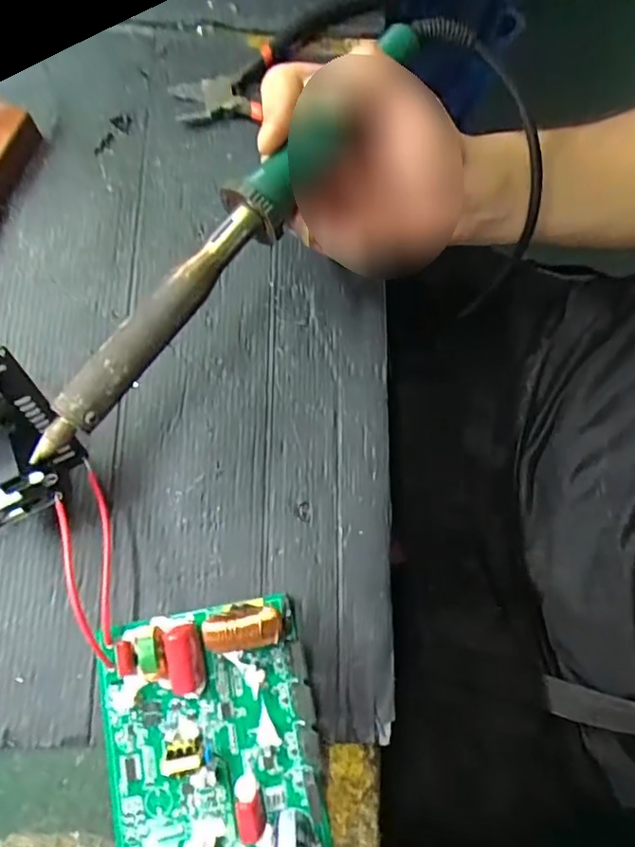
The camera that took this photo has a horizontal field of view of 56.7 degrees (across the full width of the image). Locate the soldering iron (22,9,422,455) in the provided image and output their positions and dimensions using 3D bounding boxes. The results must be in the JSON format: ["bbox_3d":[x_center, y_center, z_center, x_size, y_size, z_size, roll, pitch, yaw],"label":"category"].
[{"bbox_3d":[-0.032,-0.090,0.265,0.025,0.025,0.265,36,80,8],"label":"soldering iron"}]

